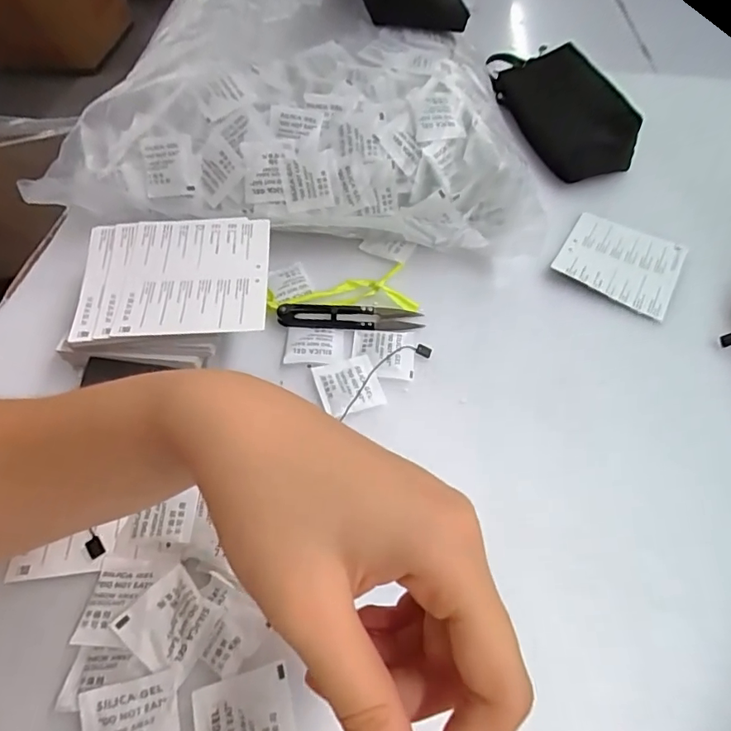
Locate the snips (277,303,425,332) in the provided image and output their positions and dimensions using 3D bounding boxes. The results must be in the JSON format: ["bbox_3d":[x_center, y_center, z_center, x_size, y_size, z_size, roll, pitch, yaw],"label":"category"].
[{"bbox_3d":[-0.011,-0.036,0.370,0.104,0.007,0.023,1,53,-2],"label":"snips"}]

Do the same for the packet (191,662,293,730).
[{"bbox_3d":[-0.053,0.158,0.221,0.042,0.004,0.038,-12,54,-11],"label":"packet"}]

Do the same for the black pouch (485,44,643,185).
[{"bbox_3d":[0.197,-0.277,0.523,0.063,0.071,0.201,-10,54,-10],"label":"black pouch"}]

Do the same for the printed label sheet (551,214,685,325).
[{"bbox_3d":[0.210,-0.088,0.413,0.090,0.005,0.102,27,57,17],"label":"printed label sheet"}]

